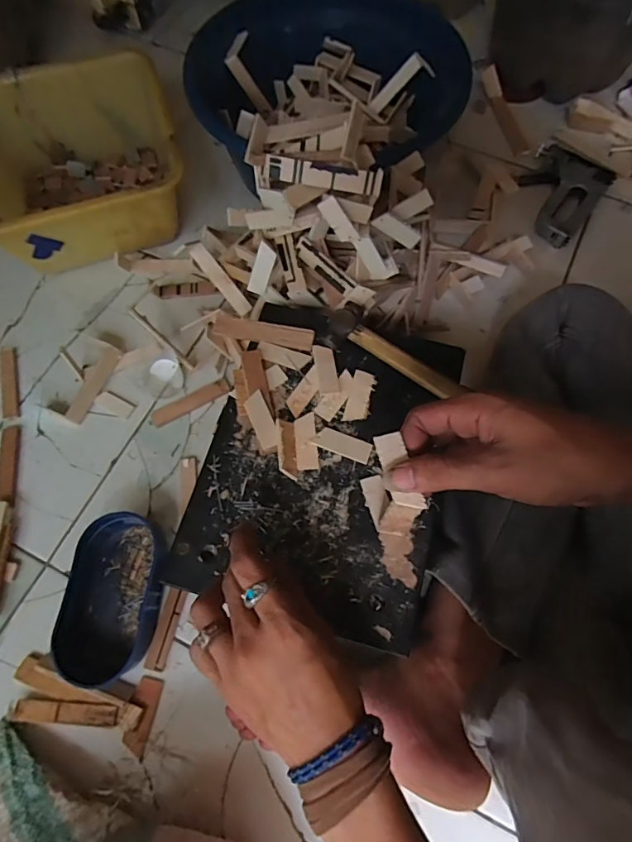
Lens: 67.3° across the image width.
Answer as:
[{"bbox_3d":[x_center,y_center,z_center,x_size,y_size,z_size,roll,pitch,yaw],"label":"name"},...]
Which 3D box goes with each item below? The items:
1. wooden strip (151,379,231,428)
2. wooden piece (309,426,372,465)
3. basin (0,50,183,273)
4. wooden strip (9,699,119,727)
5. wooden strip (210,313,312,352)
[{"bbox_3d":[-0.152,-0.022,0.577,0.099,0.007,0.019,-25,70,-10],"label":"wooden strip"},{"bbox_3d":[0.023,0.020,0.418,0.051,0.006,0.019,19,69,8],"label":"wooden piece"},{"bbox_3d":[-0.311,-0.323,0.633,0.263,0.129,0.249,-16,69,-6],"label":"basin"},{"bbox_3d":[-0.240,0.279,0.455,0.101,0.005,0.018,3,68,2],"label":"wooden strip"},{"bbox_3d":[-0.050,-0.087,0.459,0.096,0.009,0.020,11,68,4],"label":"wooden strip"}]

